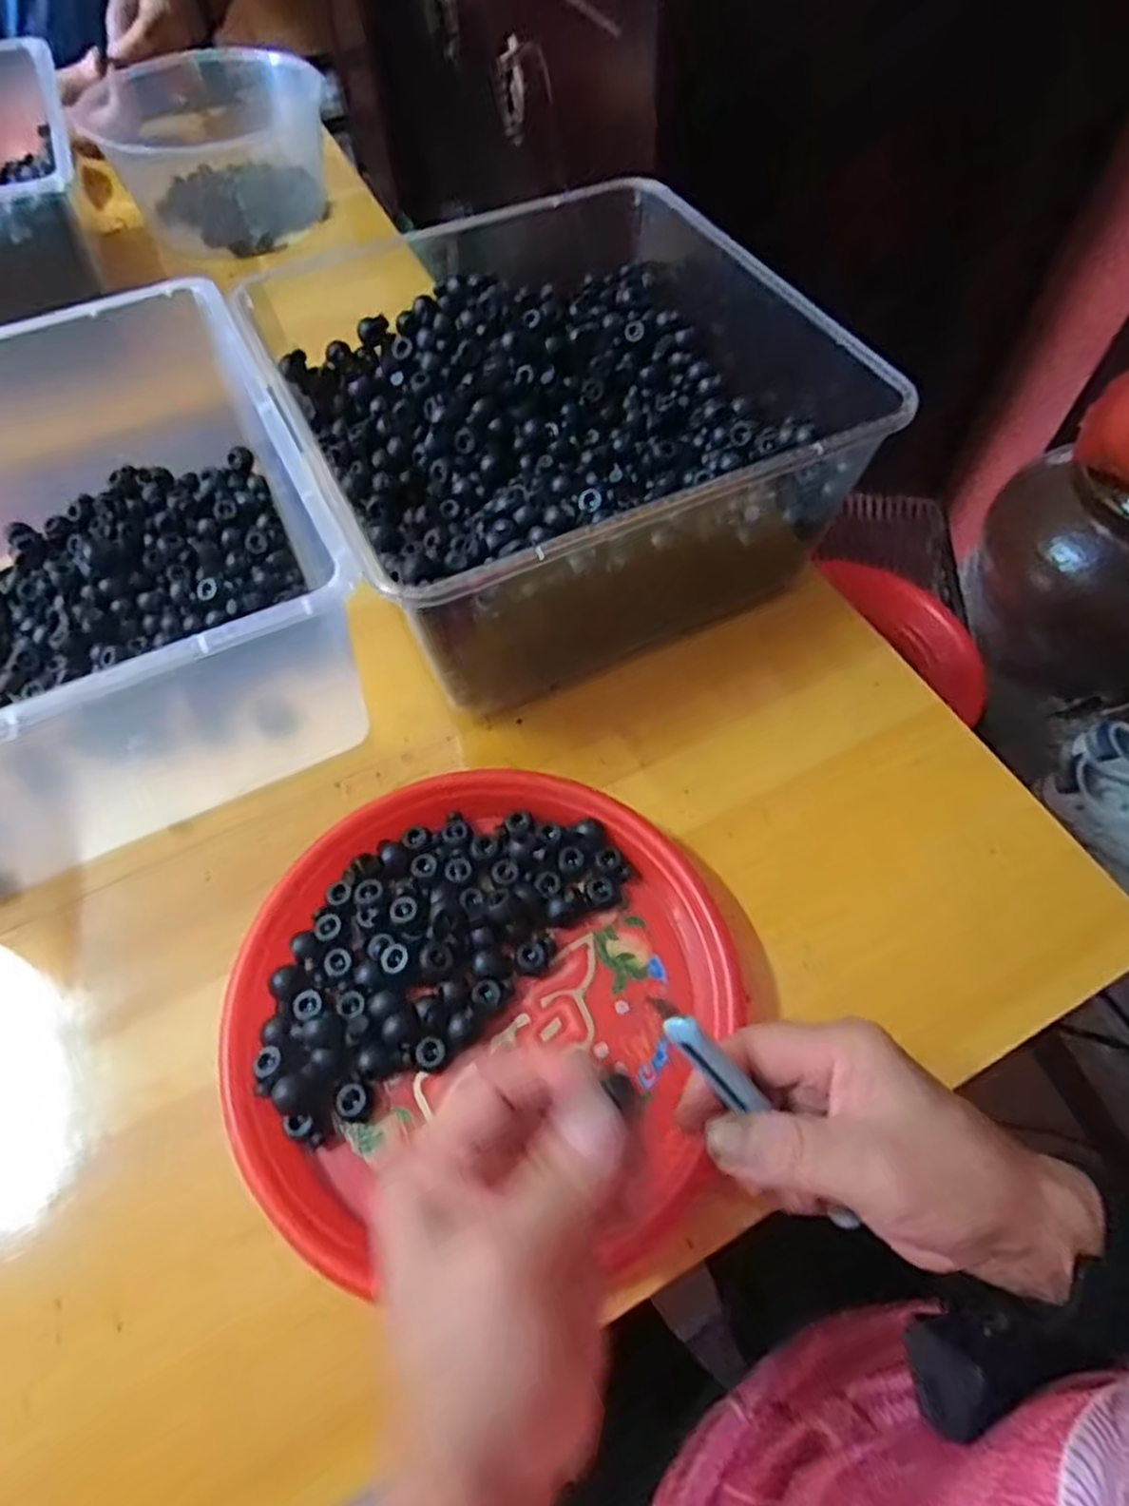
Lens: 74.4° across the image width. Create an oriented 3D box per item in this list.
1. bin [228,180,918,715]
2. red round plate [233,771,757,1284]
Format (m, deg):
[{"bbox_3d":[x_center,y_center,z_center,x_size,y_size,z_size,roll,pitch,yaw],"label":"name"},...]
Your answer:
[{"bbox_3d":[0.001,-0.198,0.479,0.309,0.142,0.275,-27,63,-14],"label":"bin"},{"bbox_3d":[-0.039,0.115,0.367,0.234,0.026,0.217,0,60,1],"label":"red round plate"}]

